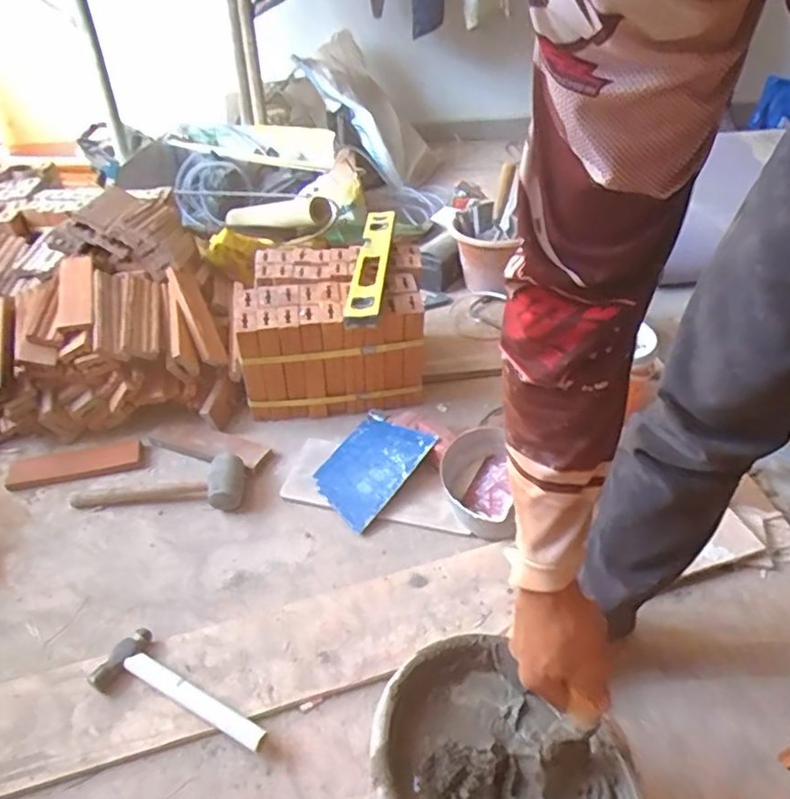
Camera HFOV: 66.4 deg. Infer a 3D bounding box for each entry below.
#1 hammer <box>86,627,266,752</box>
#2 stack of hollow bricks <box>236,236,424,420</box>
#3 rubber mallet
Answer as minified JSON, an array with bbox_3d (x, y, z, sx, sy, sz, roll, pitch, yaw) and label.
[{"bbox_3d":[-0.278,0.390,0.777,0.251,0.027,0.084,21,46,24],"label":"hammer"},{"bbox_3d":[-0.114,-0.137,1.224,0.326,0.238,0.297,0,41,1],"label":"stack of hollow bricks"},{"bbox_3d":[-0.410,0.142,1.061,0.296,0.052,0.104,0,41,2],"label":"rubber mallet"}]

